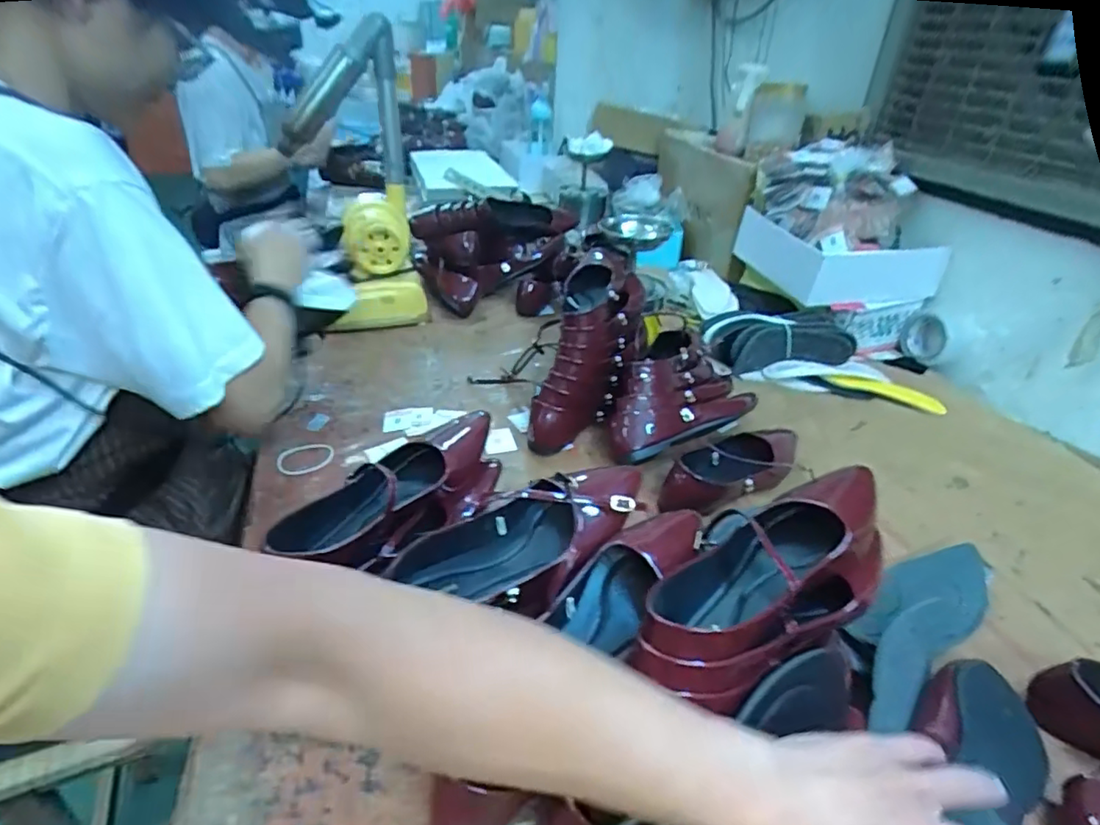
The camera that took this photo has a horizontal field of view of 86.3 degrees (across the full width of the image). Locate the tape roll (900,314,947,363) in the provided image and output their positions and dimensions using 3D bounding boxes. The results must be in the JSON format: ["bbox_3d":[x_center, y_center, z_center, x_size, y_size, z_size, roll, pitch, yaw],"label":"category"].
[{"bbox_3d":[0.718,-0.139,1.125,0.021,0.081,0.083,-18,38,-29],"label":"tape roll"}]

